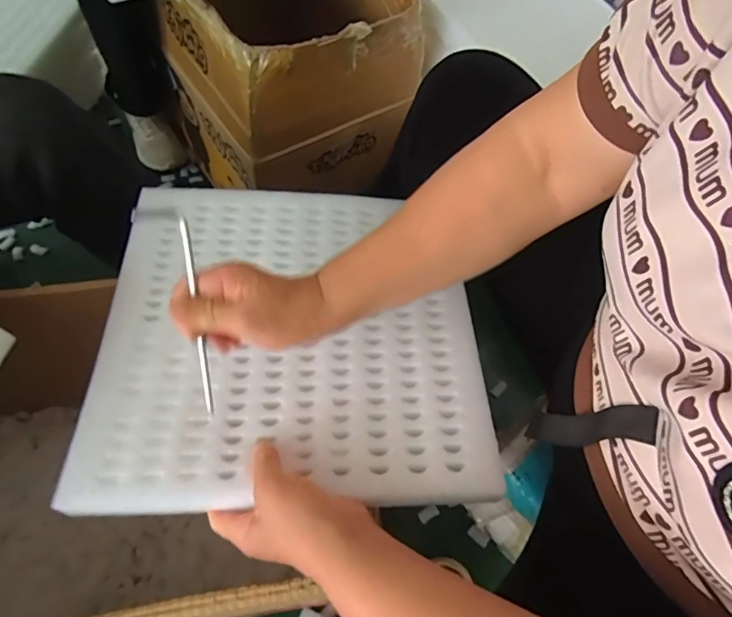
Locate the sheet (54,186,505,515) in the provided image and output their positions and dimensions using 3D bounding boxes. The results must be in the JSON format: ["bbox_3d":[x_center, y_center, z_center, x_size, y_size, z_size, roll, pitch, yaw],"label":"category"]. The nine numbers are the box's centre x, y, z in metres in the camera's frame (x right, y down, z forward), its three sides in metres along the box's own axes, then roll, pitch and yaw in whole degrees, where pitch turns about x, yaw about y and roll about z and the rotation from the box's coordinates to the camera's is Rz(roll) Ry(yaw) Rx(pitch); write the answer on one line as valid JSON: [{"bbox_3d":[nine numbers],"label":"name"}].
[{"bbox_3d":[-0.073,0.011,0.451,0.340,0.023,0.325,0,57,-5],"label":"sheet"}]

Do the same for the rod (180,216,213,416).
[{"bbox_3d":[-0.123,0.009,0.346,0.005,0.146,0.006,-6,13,-9],"label":"rod"}]

